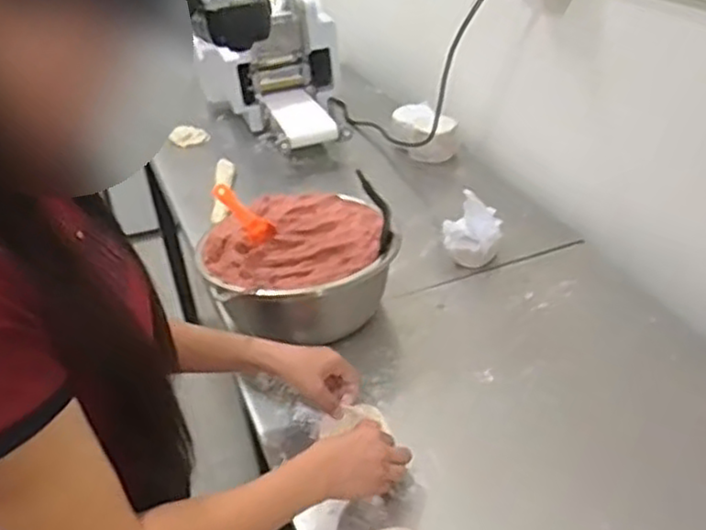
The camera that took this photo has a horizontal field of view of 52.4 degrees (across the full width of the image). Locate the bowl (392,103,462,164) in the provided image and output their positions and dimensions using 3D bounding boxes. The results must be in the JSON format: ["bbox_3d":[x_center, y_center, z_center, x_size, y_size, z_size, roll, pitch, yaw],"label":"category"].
[{"bbox_3d":[0.156,-0.285,1.531,0.147,0.082,0.168,1,33,8],"label":"bowl"}]

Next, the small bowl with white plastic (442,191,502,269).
[{"bbox_3d":[0.192,-0.054,1.160,0.089,0.099,0.081,-3,33,2],"label":"small bowl with white plastic"}]

